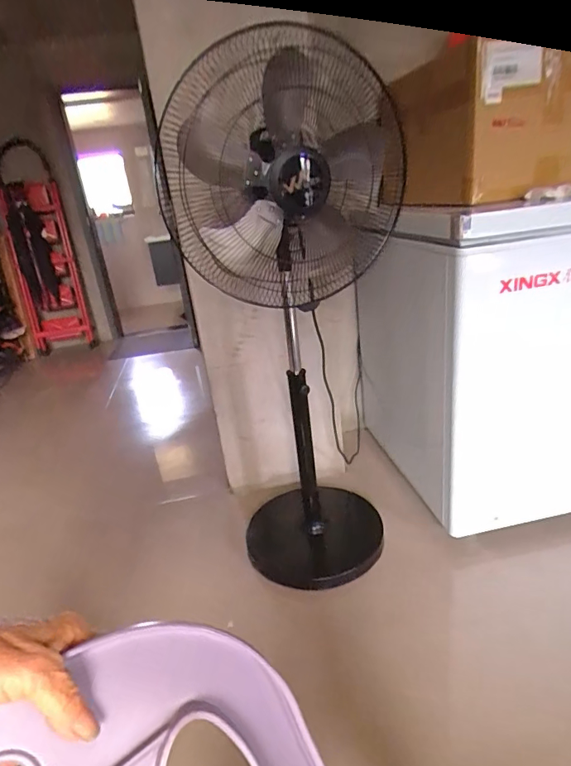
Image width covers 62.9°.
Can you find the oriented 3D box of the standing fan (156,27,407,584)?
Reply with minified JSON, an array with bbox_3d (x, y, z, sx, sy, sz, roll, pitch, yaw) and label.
[{"bbox_3d":[0.047,-0.097,1.184,0.474,1.291,0.401,-5,22,7],"label":"standing fan"}]

